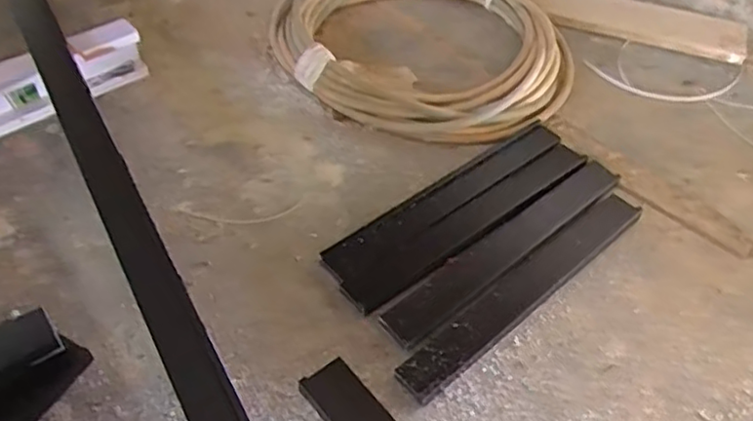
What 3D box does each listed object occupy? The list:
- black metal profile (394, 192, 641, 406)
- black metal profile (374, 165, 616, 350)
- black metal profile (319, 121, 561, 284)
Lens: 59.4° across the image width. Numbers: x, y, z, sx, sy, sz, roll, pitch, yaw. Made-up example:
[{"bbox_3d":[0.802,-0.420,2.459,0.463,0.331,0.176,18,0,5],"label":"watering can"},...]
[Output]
[{"bbox_3d":[0.175,0.089,0.758,0.382,0.016,0.047,-33,57,-26],"label":"black metal profile"},{"bbox_3d":[0.161,0.042,0.803,0.386,0.011,0.053,-33,57,-26],"label":"black metal profile"},{"bbox_3d":[0.093,-0.024,0.853,0.394,0.016,0.053,-32,56,-25],"label":"black metal profile"}]

